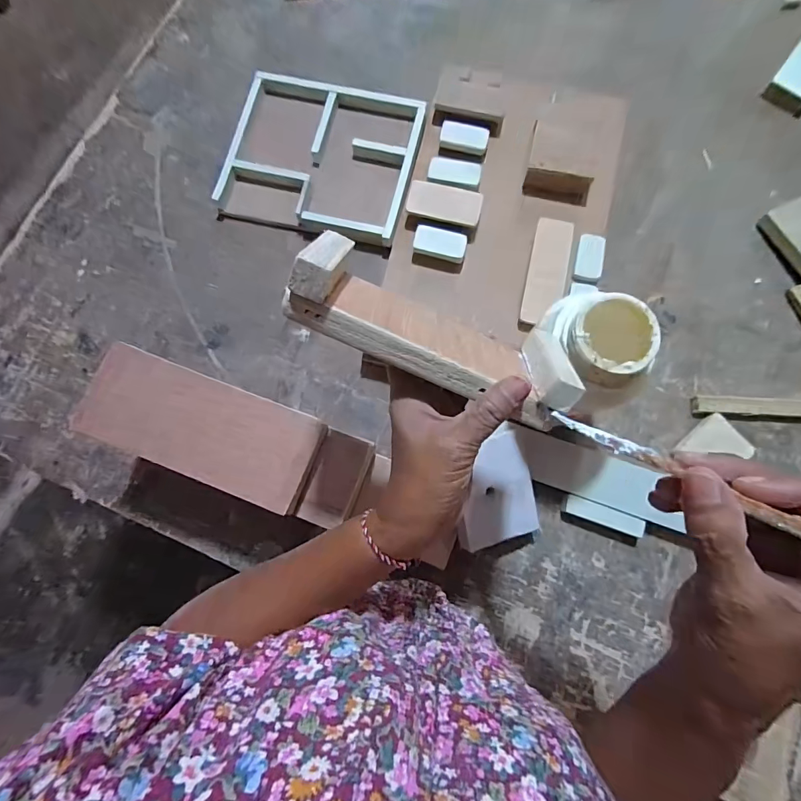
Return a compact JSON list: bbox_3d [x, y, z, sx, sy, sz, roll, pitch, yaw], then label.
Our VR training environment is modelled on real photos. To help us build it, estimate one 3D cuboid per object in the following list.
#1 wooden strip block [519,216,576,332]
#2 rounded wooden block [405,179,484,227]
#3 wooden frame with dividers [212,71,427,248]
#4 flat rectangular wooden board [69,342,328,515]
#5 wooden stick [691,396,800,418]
[{"bbox_3d":[0.162,-0.138,0.456,0.041,0.007,0.131,13,79,3],"label":"wooden strip block"},{"bbox_3d":[0.051,-0.228,0.475,0.084,0.013,0.040,17,79,4],"label":"rounded wooden block"},{"bbox_3d":[-0.095,-0.298,0.511,0.221,0.030,0.201,14,79,3],"label":"wooden frame with dividers"},{"bbox_3d":[-0.172,0.022,0.357,0.200,0.028,0.081,21,80,4],"label":"flat rectangular wooden board"},{"bbox_3d":[0.434,0.009,0.449,0.223,0.011,0.021,2,79,1],"label":"wooden stick"}]

